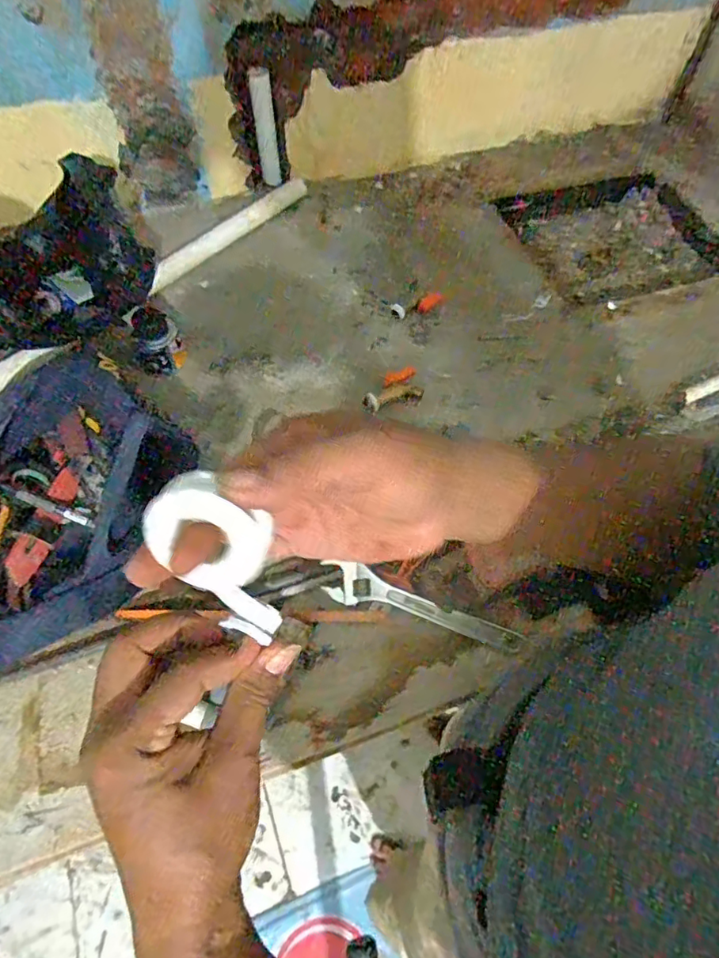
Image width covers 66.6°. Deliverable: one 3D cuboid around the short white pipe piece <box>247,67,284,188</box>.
[{"bbox_3d":[-0.151,-0.566,0.887,0.034,0.170,0.019,0,59,-2],"label":"short white pipe piece"}]

